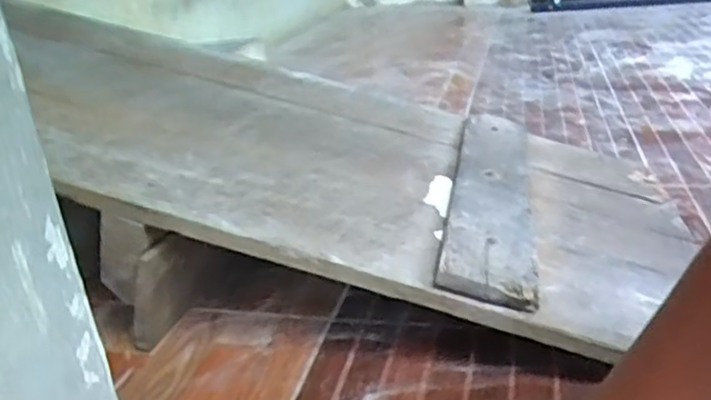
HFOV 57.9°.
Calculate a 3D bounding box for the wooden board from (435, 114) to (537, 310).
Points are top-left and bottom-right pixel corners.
[{"bbox_3d":[0.168,-0.023,0.791,0.090,0.017,0.507,17,26,5],"label":"wooden board"}]

